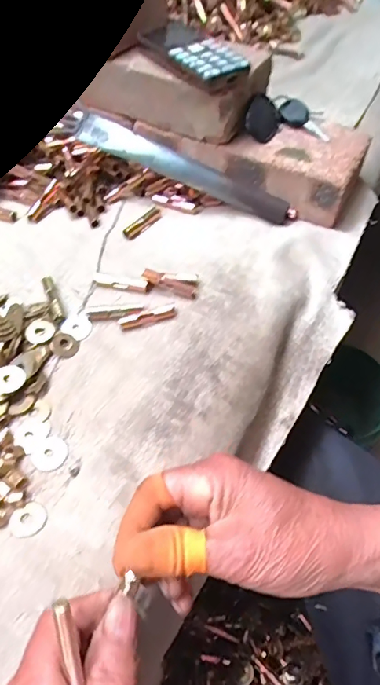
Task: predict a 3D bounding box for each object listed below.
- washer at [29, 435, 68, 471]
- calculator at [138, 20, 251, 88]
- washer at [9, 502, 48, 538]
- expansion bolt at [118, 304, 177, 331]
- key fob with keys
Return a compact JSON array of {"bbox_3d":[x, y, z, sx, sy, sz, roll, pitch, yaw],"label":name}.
[{"bbox_3d":[-0.094,0.074,0.316,0.022,0.004,0.024,1,53,-1],"label":"washer"},{"bbox_3d":[0.002,-0.267,0.432,0.050,0.013,0.106,-33,61,-23],"label":"calculator"},{"bbox_3d":[-0.100,0.109,0.290,0.021,0.004,0.020,1,53,-1],"label":"washer"},{"bbox_3d":[-0.033,-0.021,0.380,0.047,0.006,0.012,-19,56,-16],"label":"expansion bolt"},{"bbox_3d":[0.093,-0.228,0.470,0.083,0.025,0.050,-3,52,-4],"label":"key fob with keys"}]

